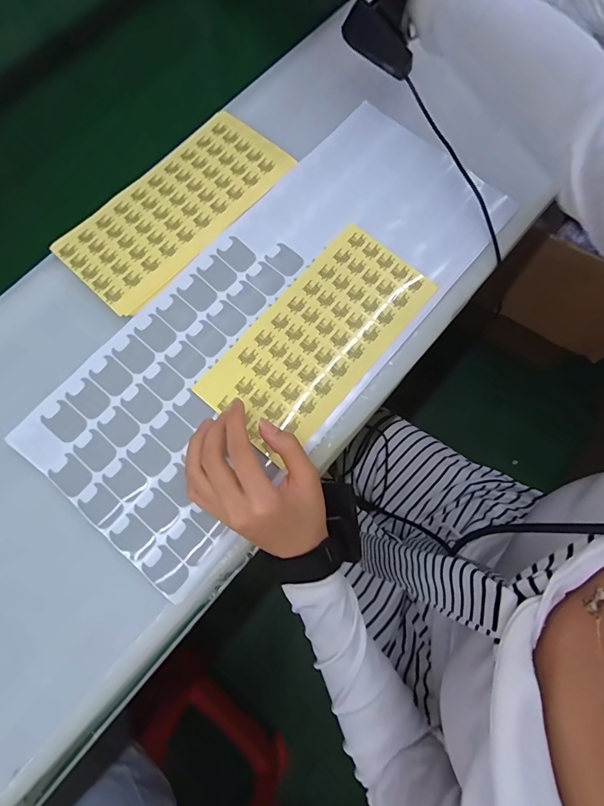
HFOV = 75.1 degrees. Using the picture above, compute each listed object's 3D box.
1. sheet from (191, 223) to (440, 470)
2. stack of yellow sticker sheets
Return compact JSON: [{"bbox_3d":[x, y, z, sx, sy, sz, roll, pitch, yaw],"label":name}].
[{"bbox_3d":[0.015,-0.059,0.352,0.106,0.006,0.214,39,80,9],"label":"sheet"},{"bbox_3d":[-0.121,-0.193,0.381,0.108,0.005,0.229,42,79,8],"label":"stack of yellow sticker sheets"}]

